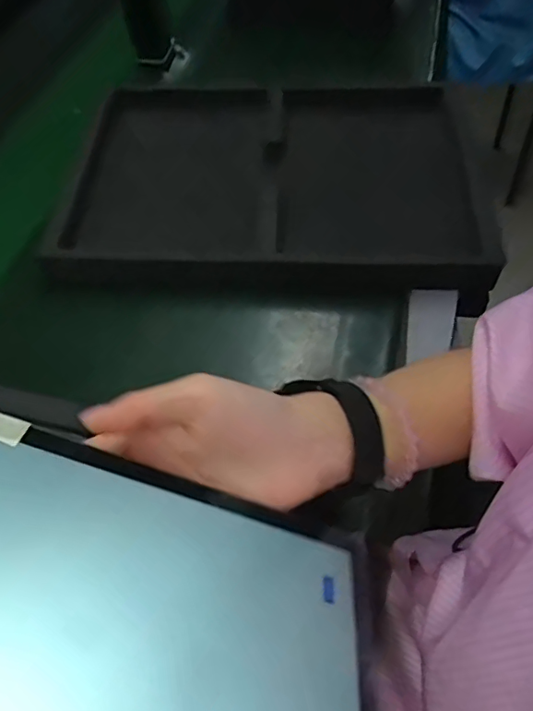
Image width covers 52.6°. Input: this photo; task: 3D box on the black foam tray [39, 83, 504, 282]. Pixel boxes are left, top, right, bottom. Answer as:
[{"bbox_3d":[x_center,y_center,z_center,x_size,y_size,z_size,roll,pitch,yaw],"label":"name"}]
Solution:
[{"bbox_3d":[0.011,-0.195,0.576,0.400,0.069,0.281,0,56,5],"label":"black foam tray"}]

